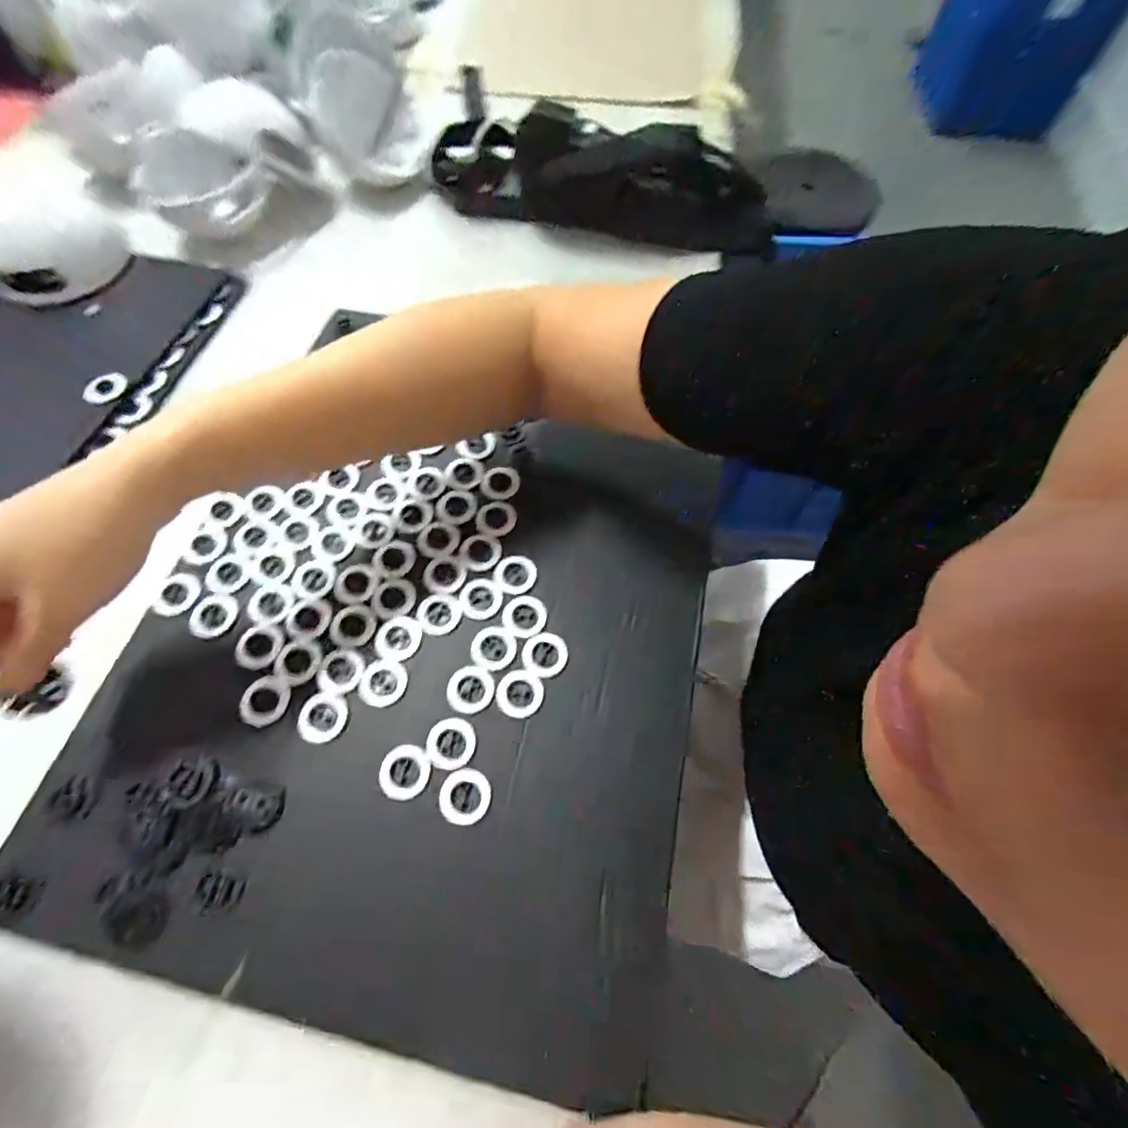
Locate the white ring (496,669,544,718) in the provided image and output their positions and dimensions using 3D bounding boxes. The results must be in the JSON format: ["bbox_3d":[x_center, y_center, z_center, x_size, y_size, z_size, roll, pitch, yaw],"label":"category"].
[{"bbox_3d":[-0.028,0.081,0.336,0.028,0.004,0.028,0,64,0],"label":"white ring"}]

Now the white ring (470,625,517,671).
[{"bbox_3d":[-0.046,0.054,0.350,0.029,0.004,0.029,0,64,0],"label":"white ring"}]

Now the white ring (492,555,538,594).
[{"bbox_3d":[-0.034,0.007,0.373,0.029,0.004,0.028,0,64,0],"label":"white ring"}]

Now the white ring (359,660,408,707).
[{"bbox_3d":[-0.114,0.074,0.338,0.028,0.004,0.028,0,64,0],"label":"white ring"}]

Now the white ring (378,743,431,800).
[{"bbox_3d":[-0.094,0.121,0.315,0.029,0.004,0.030,0,64,0],"label":"white ring"}]

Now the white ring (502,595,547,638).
[{"bbox_3d":[-0.026,0.034,0.358,0.029,0.004,0.028,0,64,0],"label":"white ring"}]

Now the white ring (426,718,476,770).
[{"bbox_3d":[-0.068,0.107,0.322,0.028,0.004,0.029,0,64,0],"label":"white ring"}]

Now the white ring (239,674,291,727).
[{"bbox_3d":[-0.184,0.084,0.330,0.029,0.004,0.029,0,64,0],"label":"white ring"}]

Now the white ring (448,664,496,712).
[{"bbox_3d":[-0.058,0.078,0.337,0.029,0.004,0.029,0,64,0],"label":"white ring"}]

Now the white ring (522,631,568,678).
[{"bbox_3d":[-0.012,0.058,0.347,0.029,0.004,0.029,0,64,0],"label":"white ring"}]

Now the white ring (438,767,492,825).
[{"bbox_3d":[-0.057,0.134,0.311,0.029,0.004,0.029,0,64,0],"label":"white ring"}]

